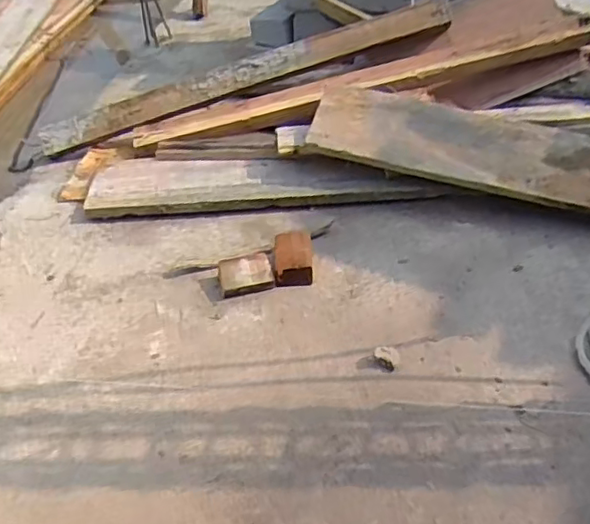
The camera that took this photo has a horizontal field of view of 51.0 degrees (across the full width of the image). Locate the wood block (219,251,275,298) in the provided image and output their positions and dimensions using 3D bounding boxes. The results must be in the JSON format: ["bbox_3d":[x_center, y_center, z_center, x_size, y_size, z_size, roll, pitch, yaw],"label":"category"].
[{"bbox_3d":[-0.079,0.020,0.993,0.083,0.036,0.066,-12,40,-11],"label":"wood block"}]

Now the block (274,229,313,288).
[{"bbox_3d":[0.001,-0.004,1.014,0.069,0.041,0.096,-4,39,-1],"label":"block"}]

